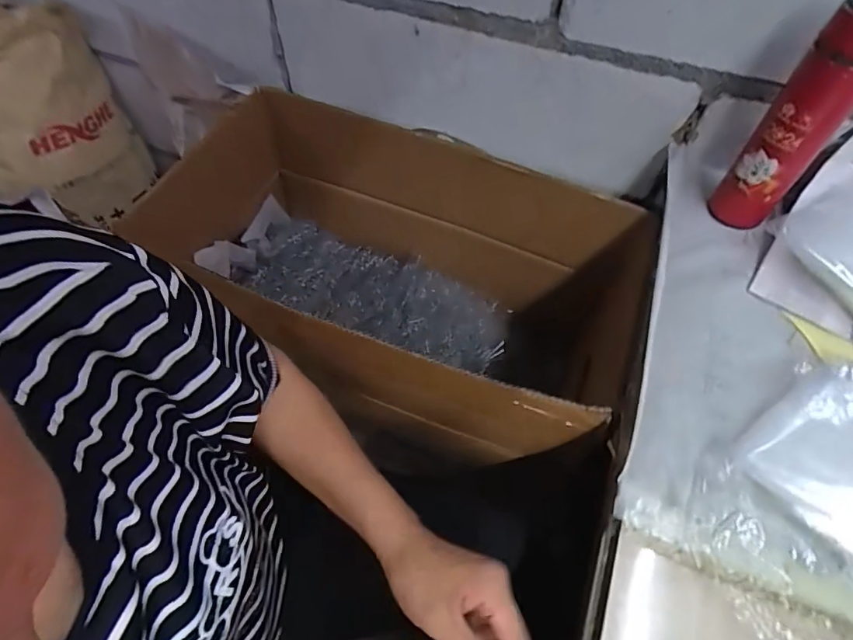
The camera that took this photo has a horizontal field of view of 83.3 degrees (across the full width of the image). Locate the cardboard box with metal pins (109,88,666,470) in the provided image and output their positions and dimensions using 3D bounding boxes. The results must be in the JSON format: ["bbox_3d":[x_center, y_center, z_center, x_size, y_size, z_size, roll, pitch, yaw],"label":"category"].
[{"bbox_3d":[-0.023,-0.031,0.702,0.613,0.315,0.344,17,58,10],"label":"cardboard box with metal pins"}]

